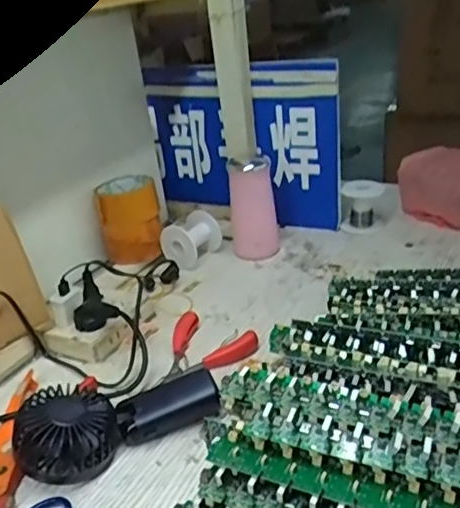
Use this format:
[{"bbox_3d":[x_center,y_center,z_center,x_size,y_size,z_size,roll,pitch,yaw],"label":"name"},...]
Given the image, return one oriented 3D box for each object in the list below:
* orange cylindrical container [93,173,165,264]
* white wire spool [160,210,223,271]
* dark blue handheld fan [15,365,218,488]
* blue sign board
[{"bbox_3d":[-0.142,-0.049,0.833,0.085,0.102,0.079,-11,27,-10],"label":"orange cylindrical container"},{"bbox_3d":[-0.055,-0.021,0.837,0.062,0.057,0.080,14,33,38],"label":"white wire spool"},{"bbox_3d":[-0.102,0.143,0.530,0.180,0.058,0.087,-17,27,-19],"label":"dark blue handheld fan"},{"bbox_3d":[0.018,-0.160,0.897,0.309,0.245,0.046,8,30,30],"label":"blue sign board"}]

